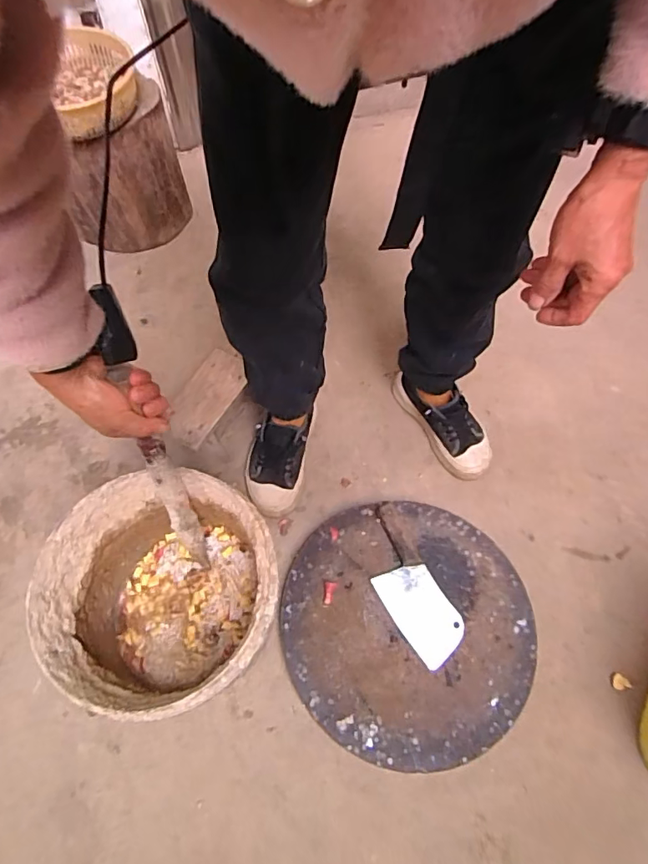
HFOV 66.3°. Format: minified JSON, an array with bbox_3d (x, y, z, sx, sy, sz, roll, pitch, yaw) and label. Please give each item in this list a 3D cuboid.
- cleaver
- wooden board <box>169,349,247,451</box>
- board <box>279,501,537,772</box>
[{"bbox_3d":[0.121,0.224,0.741,0.083,0.025,0.230,-26,64,-13],"label":"cleaver"},{"bbox_3d":[-0.194,-0.059,0.831,0.078,0.017,0.180,23,63,13],"label":"wooden board"},{"bbox_3d":[0.118,0.284,0.735,0.350,0.044,0.343,0,61,0],"label":"board"}]

